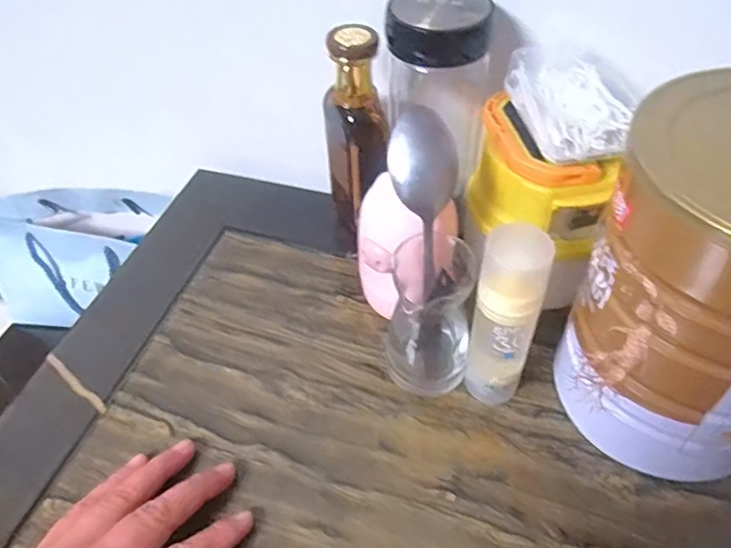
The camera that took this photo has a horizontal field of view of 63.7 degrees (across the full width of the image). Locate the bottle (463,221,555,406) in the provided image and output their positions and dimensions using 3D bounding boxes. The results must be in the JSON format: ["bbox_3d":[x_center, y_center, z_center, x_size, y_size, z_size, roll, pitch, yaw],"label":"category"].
[{"bbox_3d":[0.080,0.031,0.340,0.033,0.129,0.032,15,51,16],"label":"bottle"}]

